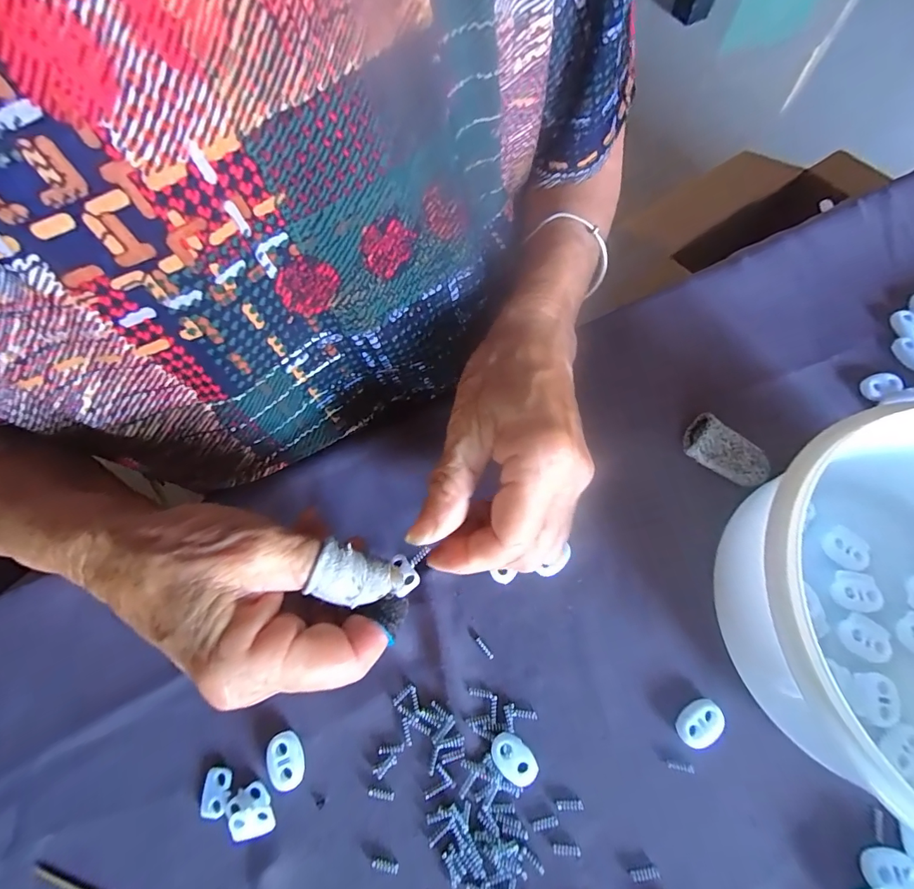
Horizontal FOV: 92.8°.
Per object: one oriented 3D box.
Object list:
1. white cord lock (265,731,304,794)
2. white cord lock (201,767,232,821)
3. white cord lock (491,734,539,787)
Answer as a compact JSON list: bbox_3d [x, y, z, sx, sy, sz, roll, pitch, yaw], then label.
[{"bbox_3d":[-0.079,0.146,0.201,0.015,0.006,0.023,-18,69,-4],"label":"white cord lock"},{"bbox_3d":[-0.110,0.159,0.198,0.012,0.004,0.019,-5,68,1],"label":"white cord lock"},{"bbox_3d":[0.026,0.144,0.199,0.023,0.004,0.015,41,76,17],"label":"white cord lock"}]

